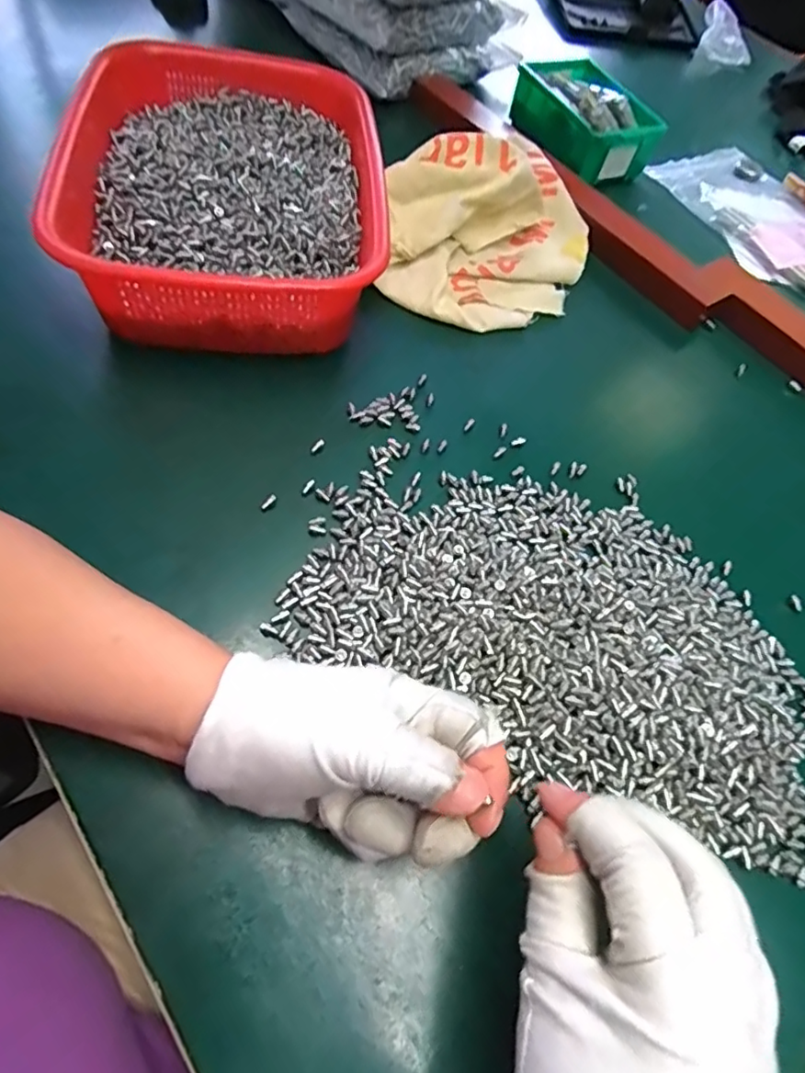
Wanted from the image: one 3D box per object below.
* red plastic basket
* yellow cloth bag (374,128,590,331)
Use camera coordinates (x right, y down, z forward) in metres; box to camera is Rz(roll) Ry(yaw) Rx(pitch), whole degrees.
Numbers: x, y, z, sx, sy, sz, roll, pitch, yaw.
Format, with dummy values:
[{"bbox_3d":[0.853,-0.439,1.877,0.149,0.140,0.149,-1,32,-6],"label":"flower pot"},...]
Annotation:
[{"bbox_3d":[-0.125,-0.255,0.423,0.206,0.081,0.298,-3,61,-11],"label":"red plastic basket"},{"bbox_3d":[0.076,-0.264,0.462,0.166,0.065,0.212,22,59,3],"label":"yellow cloth bag"}]

